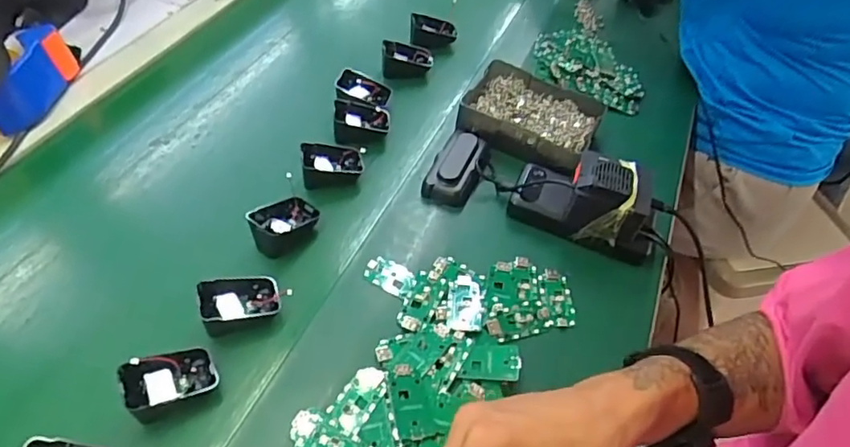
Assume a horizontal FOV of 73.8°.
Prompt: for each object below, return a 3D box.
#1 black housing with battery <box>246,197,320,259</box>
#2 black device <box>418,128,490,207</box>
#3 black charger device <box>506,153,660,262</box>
[{"bbox_3d":[-0.141,0.001,0.578,0.065,0.032,0.050,-32,57,-28],"label":"black housing with battery"},{"bbox_3d":[0.037,-0.066,0.647,0.052,0.032,0.103,18,50,12],"label":"black device"},{"bbox_3d":[0.173,-0.030,0.598,0.154,0.072,0.074,22,51,16],"label":"black charger device"}]

